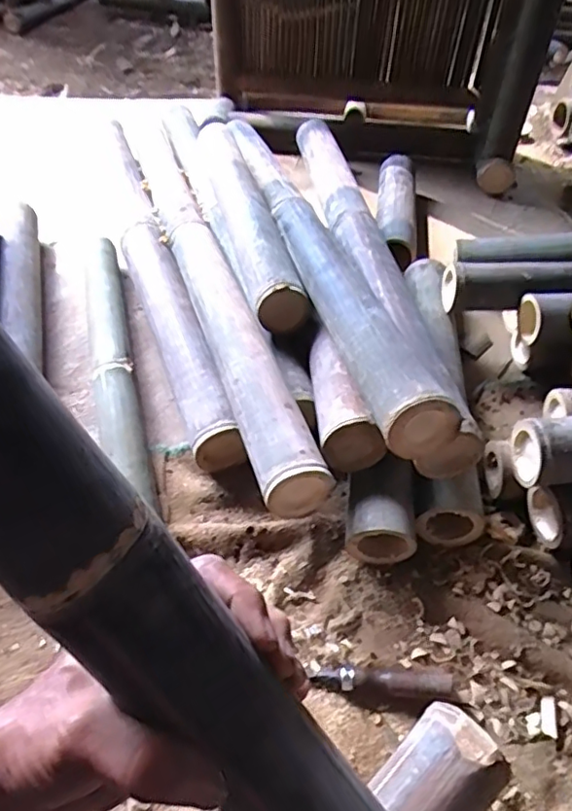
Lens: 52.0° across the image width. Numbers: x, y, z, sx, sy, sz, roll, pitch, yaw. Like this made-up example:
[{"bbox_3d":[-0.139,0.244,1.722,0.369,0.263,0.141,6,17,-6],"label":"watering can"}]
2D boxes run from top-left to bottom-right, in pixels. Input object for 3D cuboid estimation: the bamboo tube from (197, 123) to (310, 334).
[{"bbox_3d":[-0.071,-0.325,0.984,0.077,0.083,0.563,-10,49,-11],"label":"bamboo tube"}]

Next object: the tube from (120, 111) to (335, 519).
[{"bbox_3d":[-0.165,-0.288,0.968,0.079,0.084,1.133,-14,50,-14],"label":"tube"}]

